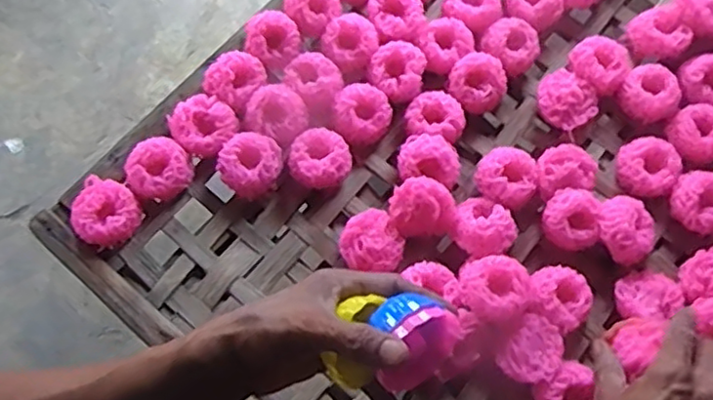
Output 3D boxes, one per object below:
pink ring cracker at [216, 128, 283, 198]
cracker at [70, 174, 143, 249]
[{"bbox_3d":[-0.091,-0.031,0.566,0.049,0.031,0.053,0,69,-1],"label":"pink ring cracker"},{"bbox_3d":[-0.207,0.011,0.540,0.049,0.023,0.052,0,69,-1],"label":"cracker"}]

